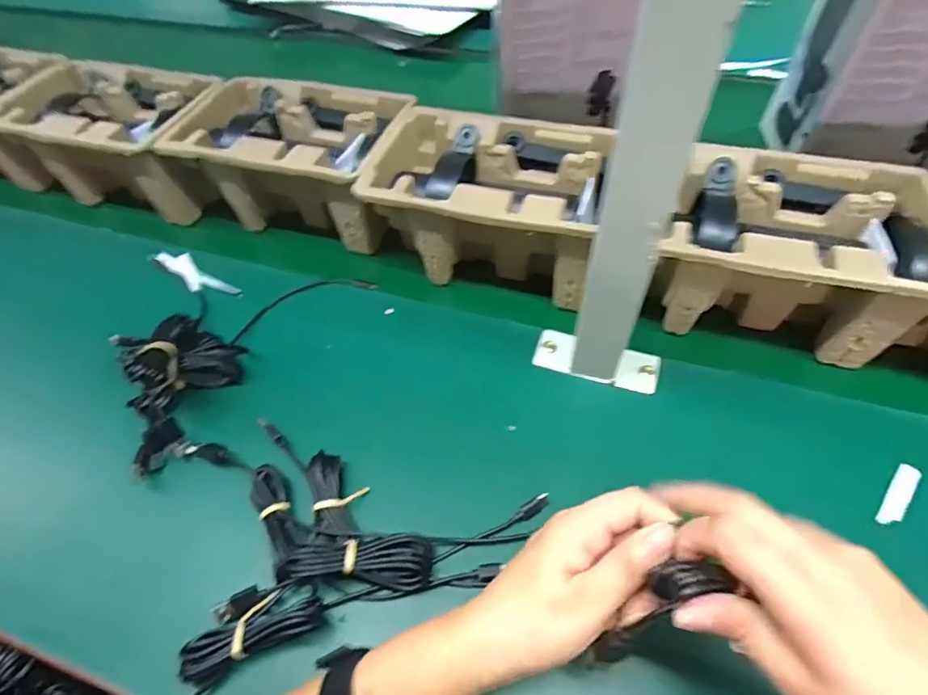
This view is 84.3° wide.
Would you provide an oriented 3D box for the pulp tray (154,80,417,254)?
[{"bbox_3d":[-0.172,-0.193,0.544,0.214,0.108,0.148,12,53,13],"label":"pulp tray"}]

